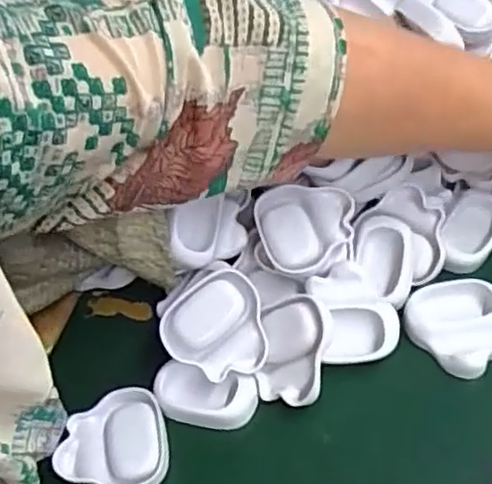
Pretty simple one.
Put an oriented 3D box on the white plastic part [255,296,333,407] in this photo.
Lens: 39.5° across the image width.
[{"bbox_3d":[0.028,0.065,0.415,0.044,0.014,0.062,7,87,28],"label":"white plastic part"}]

